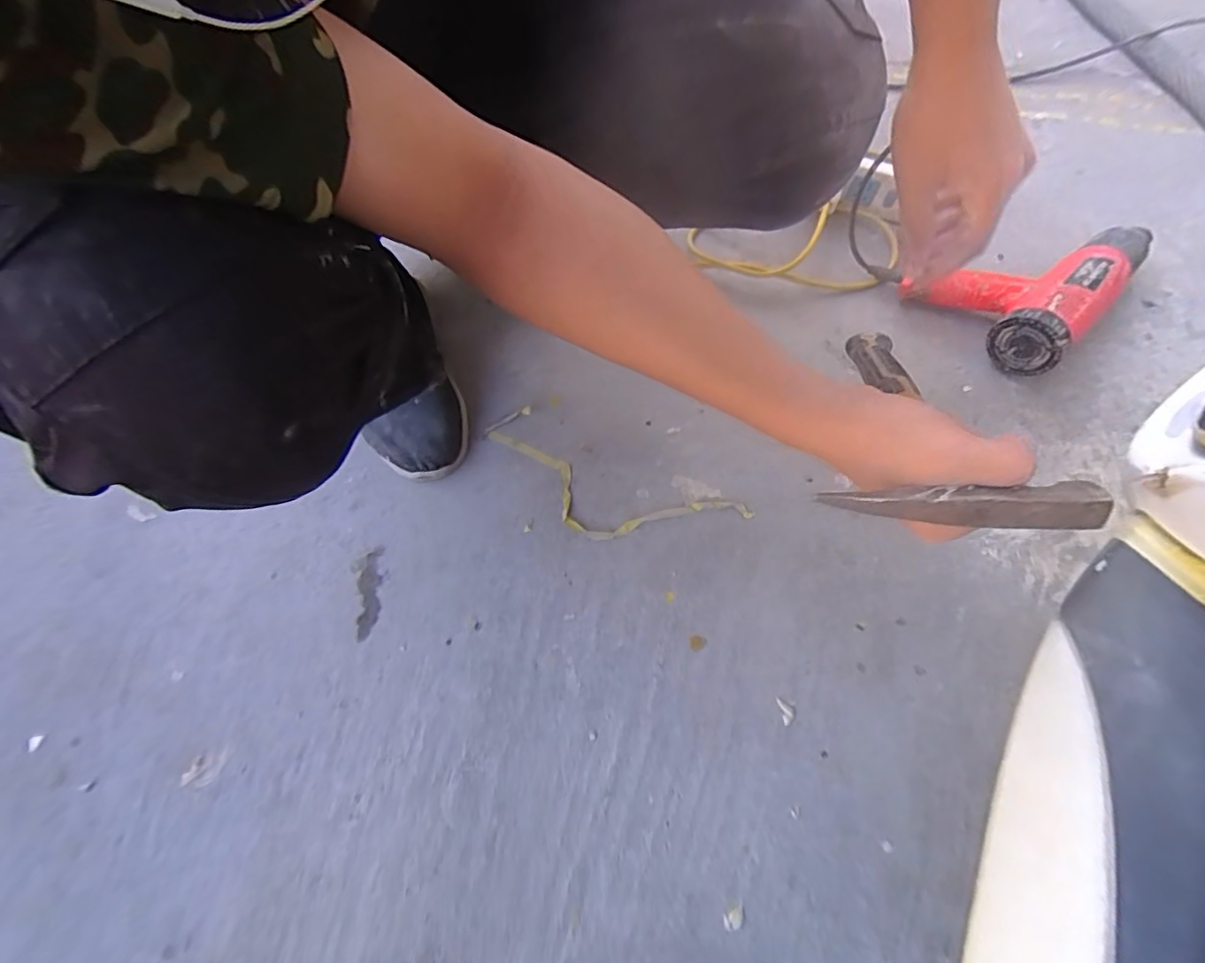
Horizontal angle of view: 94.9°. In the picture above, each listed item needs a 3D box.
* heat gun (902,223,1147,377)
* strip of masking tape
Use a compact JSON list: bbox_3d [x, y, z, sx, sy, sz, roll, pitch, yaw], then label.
[{"bbox_3d":[0.472,-0.234,0.607,0.212,0.065,0.160,-41,71,-16],"label":"heat gun"},{"bbox_3d":[-0.002,0.007,0.561,0.268,0.005,0.097,27,69,13],"label":"strip of masking tape"}]

